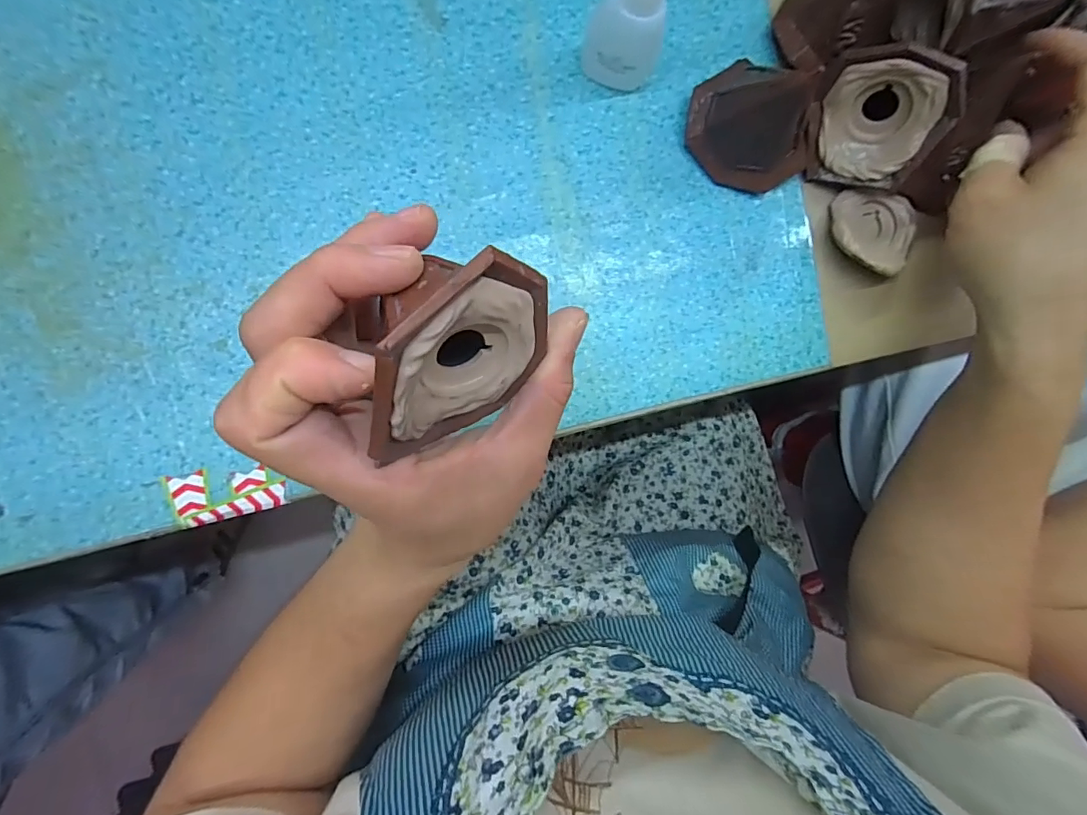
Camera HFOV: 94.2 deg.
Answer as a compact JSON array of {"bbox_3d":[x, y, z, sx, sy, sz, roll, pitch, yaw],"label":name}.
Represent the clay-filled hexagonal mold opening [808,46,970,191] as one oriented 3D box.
[{"bbox_3d":[0.166,-0.142,0.249,0.060,0.014,0.060,9,135,26],"label":"clay-filled hexagonal mold opening"}]

